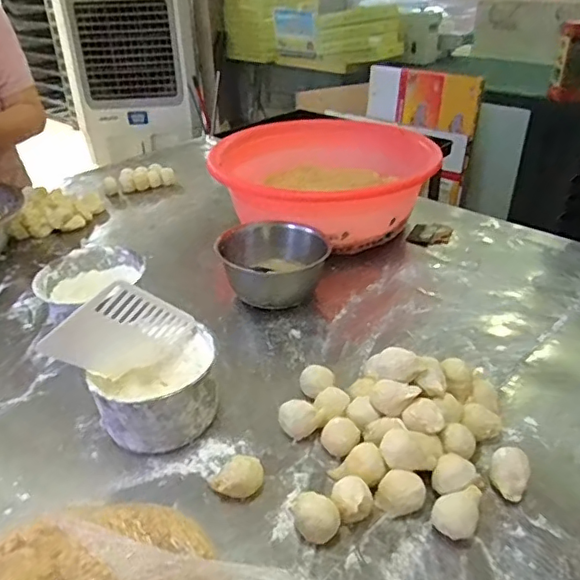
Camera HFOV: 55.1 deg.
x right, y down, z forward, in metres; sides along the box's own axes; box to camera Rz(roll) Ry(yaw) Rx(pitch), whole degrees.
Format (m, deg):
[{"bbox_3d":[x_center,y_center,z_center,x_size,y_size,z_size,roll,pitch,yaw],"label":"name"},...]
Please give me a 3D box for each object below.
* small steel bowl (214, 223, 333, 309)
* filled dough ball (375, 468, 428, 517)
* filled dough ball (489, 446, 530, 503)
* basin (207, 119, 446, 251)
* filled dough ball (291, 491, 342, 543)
[{"bbox_3d":[-0.026,-0.034,0.874,0.166,0.091,0.135,-1,32,-1],"label":"small steel bowl"},{"bbox_3d":[0.110,0.204,0.556,0.047,0.032,0.035,3,32,6],"label":"filled dough ball"},{"bbox_3d":[0.221,0.184,0.563,0.037,0.040,0.040,0,32,0],"label":"filled dough ball"},{"bbox_3d":[0.061,-0.213,1.103,0.392,0.160,0.392,0,32,0],"label":"basin"},{"bbox_3d":[0.025,0.218,0.535,0.042,0.031,0.051,-1,32,-1],"label":"filled dough ball"}]

